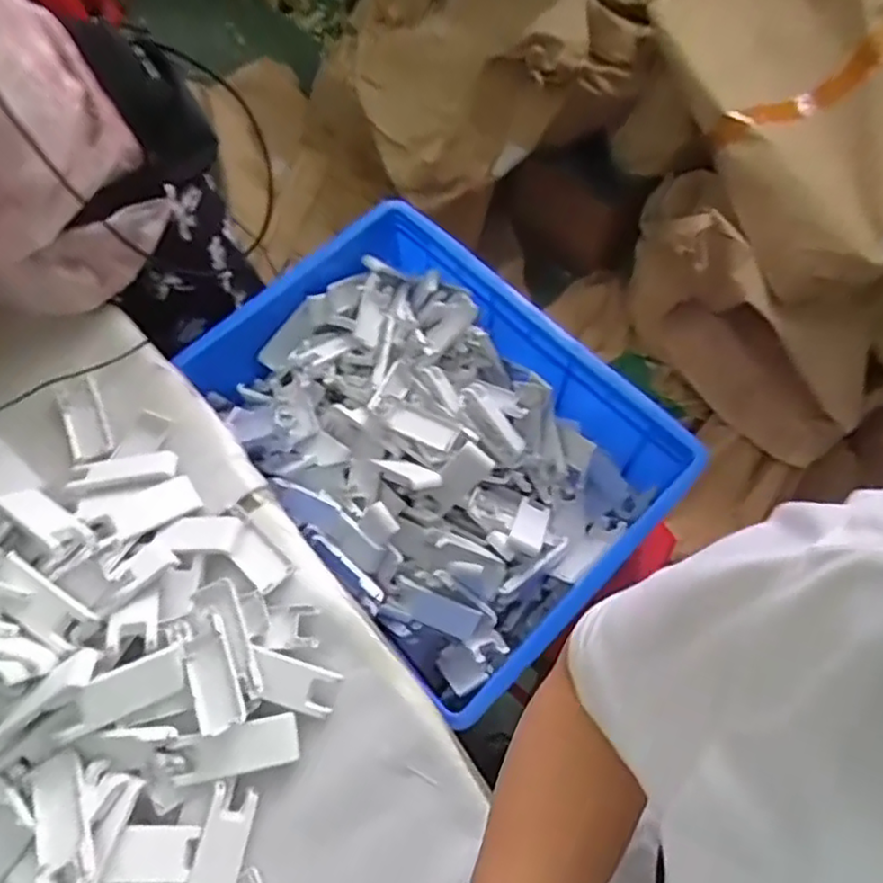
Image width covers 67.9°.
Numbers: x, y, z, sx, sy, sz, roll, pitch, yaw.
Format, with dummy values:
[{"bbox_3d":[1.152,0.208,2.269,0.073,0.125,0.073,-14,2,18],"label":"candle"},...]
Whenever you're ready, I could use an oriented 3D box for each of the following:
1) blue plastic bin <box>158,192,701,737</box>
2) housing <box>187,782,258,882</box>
[{"bbox_3d":[-0.021,-0.010,0.839,0.380,0.174,0.542,-40,70,-14],"label":"blue plastic bin"},{"bbox_3d":[-0.179,0.334,0.529,0.038,0.005,0.098,17,65,-13],"label":"housing"}]

